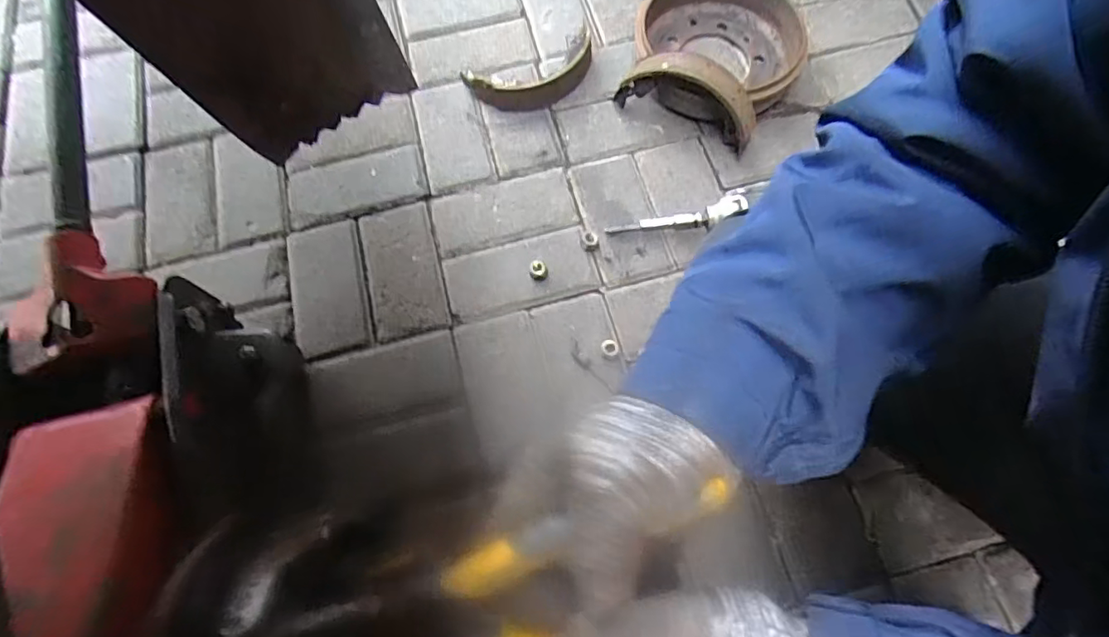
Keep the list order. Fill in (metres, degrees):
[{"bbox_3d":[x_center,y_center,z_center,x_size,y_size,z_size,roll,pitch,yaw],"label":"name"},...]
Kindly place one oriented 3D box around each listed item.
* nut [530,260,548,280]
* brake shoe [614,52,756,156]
[{"bbox_3d":[-0.020,-0.063,0.718,0.022,0.017,0.023,-1,68,2],"label":"nut"},{"bbox_3d":[0.180,-0.303,0.755,0.196,0.100,0.052,23,72,10],"label":"brake shoe"}]

